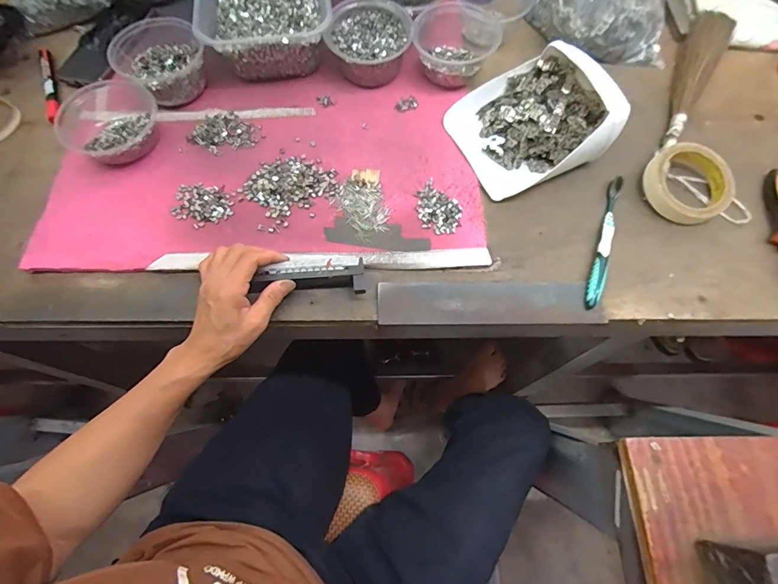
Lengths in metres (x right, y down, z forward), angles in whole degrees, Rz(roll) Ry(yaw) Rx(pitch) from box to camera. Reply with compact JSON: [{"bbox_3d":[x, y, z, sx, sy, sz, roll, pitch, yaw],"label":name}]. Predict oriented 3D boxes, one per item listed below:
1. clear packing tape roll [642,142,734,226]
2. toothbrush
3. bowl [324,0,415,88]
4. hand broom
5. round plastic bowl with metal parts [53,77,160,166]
[{"bbox_3d":[0.364,-0.132,0.500,0.095,0.031,0.086,33,74,10],"label":"clear packing tape roll"},{"bbox_3d":[0.253,-0.062,0.477,0.015,0.017,0.180,22,73,6],"label":"toothbrush"},{"bbox_3d":[-0.029,-0.342,0.563,0.112,0.055,0.120,1,68,-2],"label":"bowl"},{"bbox_3d":[0.419,-0.298,0.568,0.051,0.022,0.281,31,74,9],"label":"hand broom"},{"bbox_3d":[-0.349,-0.211,0.520,0.114,0.048,0.115,0,66,0],"label":"round plastic bowl with metal parts"}]

